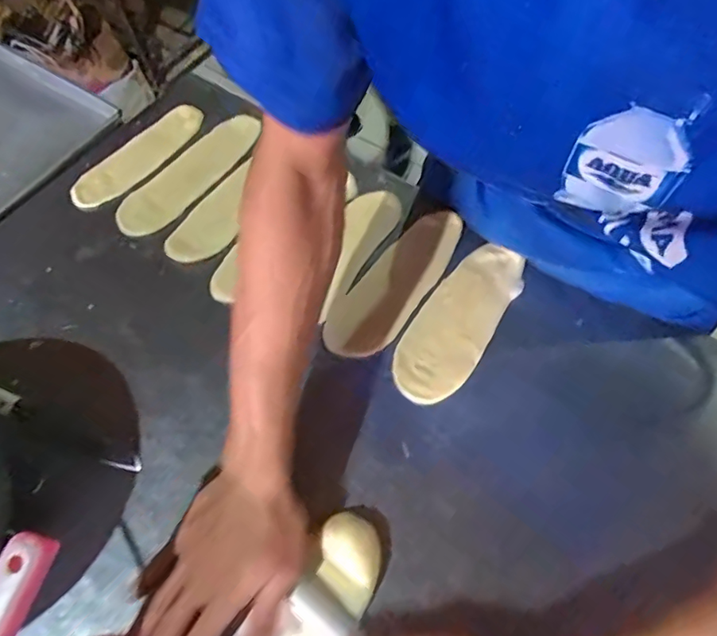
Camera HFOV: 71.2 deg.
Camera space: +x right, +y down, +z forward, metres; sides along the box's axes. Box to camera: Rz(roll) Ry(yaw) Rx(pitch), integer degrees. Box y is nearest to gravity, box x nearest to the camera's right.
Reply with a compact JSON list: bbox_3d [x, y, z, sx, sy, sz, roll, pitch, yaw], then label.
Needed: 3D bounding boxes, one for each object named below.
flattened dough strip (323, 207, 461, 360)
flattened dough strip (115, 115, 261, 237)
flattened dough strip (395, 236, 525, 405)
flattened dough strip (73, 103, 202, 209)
[{"bbox_3d":[0.039,-0.040,0.518,0.067,0.008,0.198,32,69,17],"label":"flattened dough strip"},{"bbox_3d":[-0.204,-0.175,0.600,0.064,0.017,0.201,35,70,18],"label":"flattened dough strip"},{"bbox_3d":[0.101,-0.002,0.497,0.071,0.008,0.191,30,69,17],"label":"flattened dough strip"},{"bbox_3d":[-0.269,-0.201,0.614,0.059,0.010,0.186,34,70,18],"label":"flattened dough strip"}]

